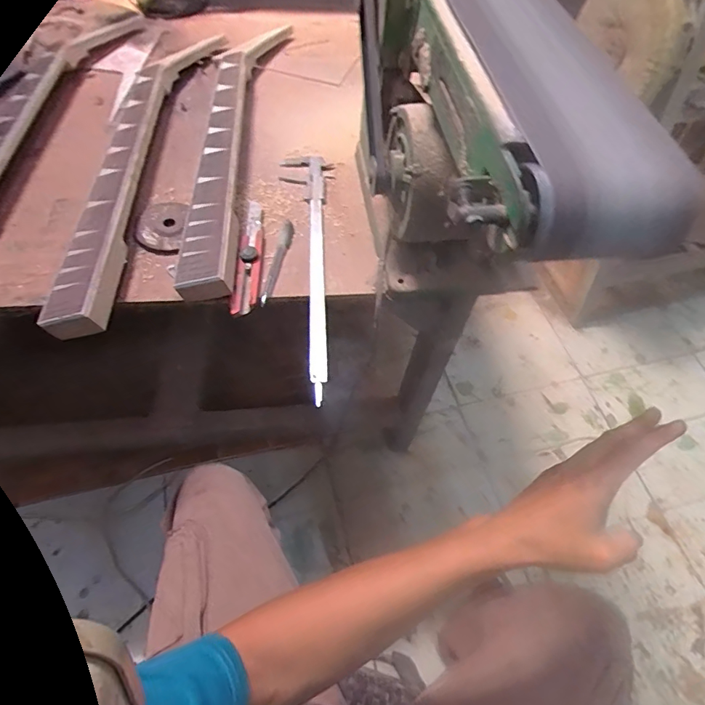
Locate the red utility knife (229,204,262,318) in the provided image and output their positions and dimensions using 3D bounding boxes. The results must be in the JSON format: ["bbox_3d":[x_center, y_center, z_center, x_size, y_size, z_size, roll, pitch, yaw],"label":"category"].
[{"bbox_3d":[-0.133,-0.129,0.583,0.029,0.021,0.194,0,59,-4],"label":"red utility knife"}]

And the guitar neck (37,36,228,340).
[{"bbox_3d":[-0.312,-0.303,0.667,0.098,0.047,0.691,3,59,-2],"label":"guitar neck"}]

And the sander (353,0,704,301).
[{"bbox_3d":[0.114,-0.194,0.489,0.172,0.275,0.426,-11,60,-10],"label":"sander"}]

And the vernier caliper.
[{"bbox_3d":[-0.060,-0.124,0.595,0.065,0.020,0.417,-2,58,-3],"label":"vernier caliper"}]

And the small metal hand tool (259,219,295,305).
[{"bbox_3d":[-0.097,-0.117,0.582,0.018,0.010,0.141,10,59,2],"label":"small metal hand tool"}]

